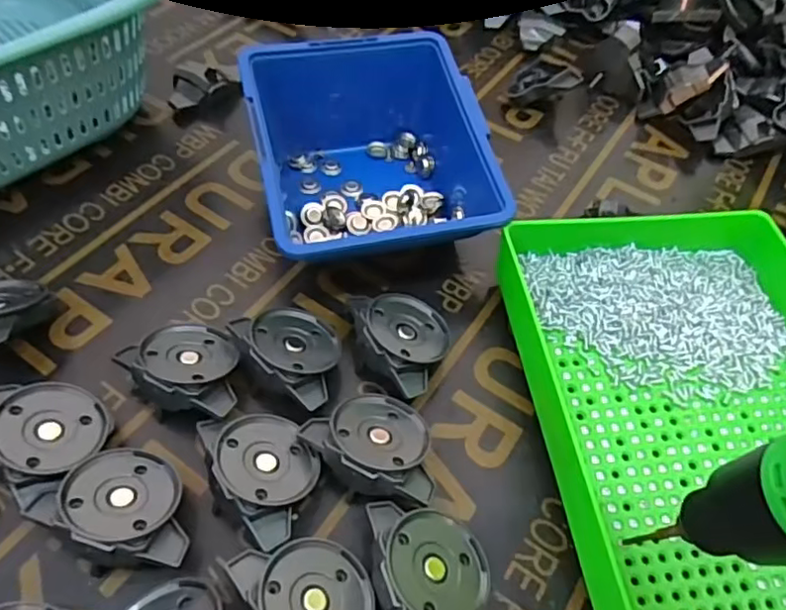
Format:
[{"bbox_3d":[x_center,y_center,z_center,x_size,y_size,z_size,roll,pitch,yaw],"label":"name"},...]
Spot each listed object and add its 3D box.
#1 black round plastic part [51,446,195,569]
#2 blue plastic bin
[{"bbox_3d":[-0.104,0.078,0.236,0.042,0.009,0.049,-1,41,-31],"label":"black round plastic part"},{"bbox_3d":[-0.013,-0.081,0.344,0.122,0.063,0.137,-10,54,-12],"label":"blue plastic bin"}]

